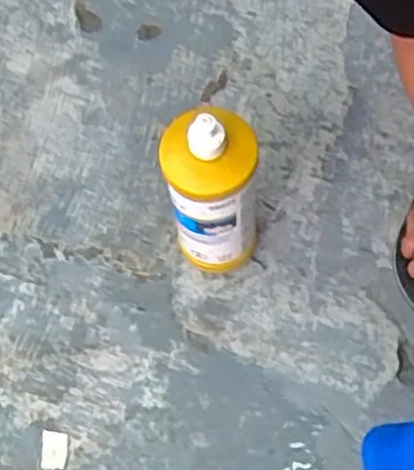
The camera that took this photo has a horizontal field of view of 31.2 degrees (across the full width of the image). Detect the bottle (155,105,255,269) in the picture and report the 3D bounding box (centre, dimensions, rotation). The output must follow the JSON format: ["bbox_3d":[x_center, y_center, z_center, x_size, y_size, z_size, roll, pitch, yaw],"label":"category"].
[{"bbox_3d":[0.006,-0.035,0.703,0.087,0.241,0.074,-3,66,3],"label":"bottle"}]

